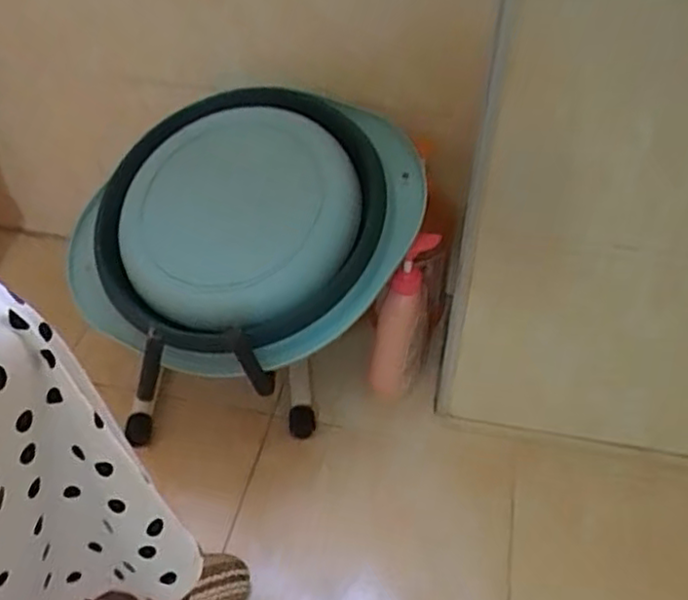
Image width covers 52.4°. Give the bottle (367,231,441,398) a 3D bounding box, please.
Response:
[{"bbox_3d":[0.070,0.029,0.848,0.058,0.216,0.068,22,44,23],"label":"bottle"}]

